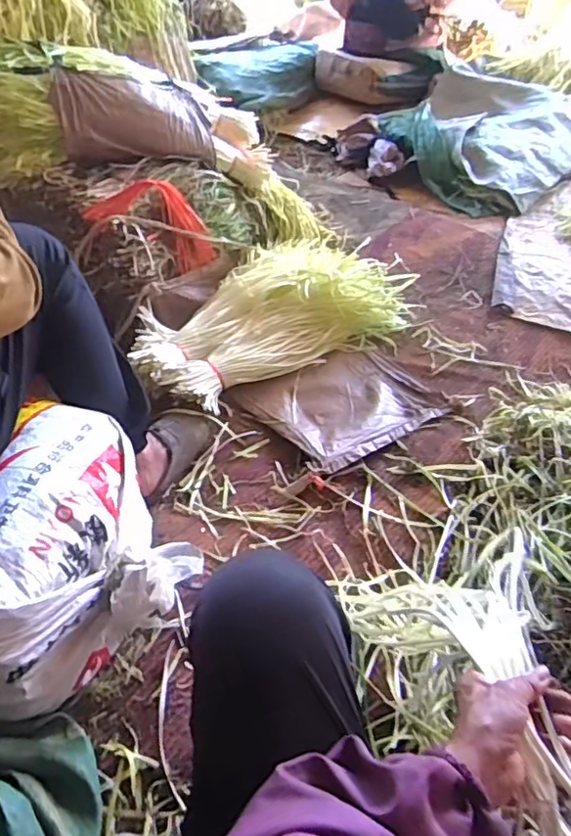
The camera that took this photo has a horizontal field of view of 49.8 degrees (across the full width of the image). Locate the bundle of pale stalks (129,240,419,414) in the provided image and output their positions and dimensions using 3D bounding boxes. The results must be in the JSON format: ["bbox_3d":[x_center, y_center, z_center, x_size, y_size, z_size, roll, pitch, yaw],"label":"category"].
[{"bbox_3d":[-0.035,-0.232,1.325,0.625,0.120,0.312,-27,52,-24],"label":"bundle of pale stalks"}]

